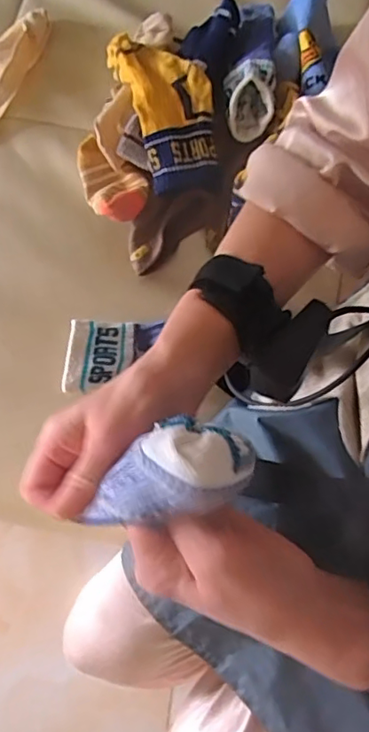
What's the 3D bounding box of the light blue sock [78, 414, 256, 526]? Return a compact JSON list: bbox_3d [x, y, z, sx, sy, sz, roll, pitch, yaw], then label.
[{"bbox_3d":[-0.015,0.054,0.283,0.096,0.032,0.042,-24,74,21],"label":"light blue sock"}]

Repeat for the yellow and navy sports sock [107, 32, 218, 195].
[{"bbox_3d":[-0.014,-0.244,0.526,0.074,0.027,0.164,-19,72,-3],"label":"yellow and navy sports sock"}]

